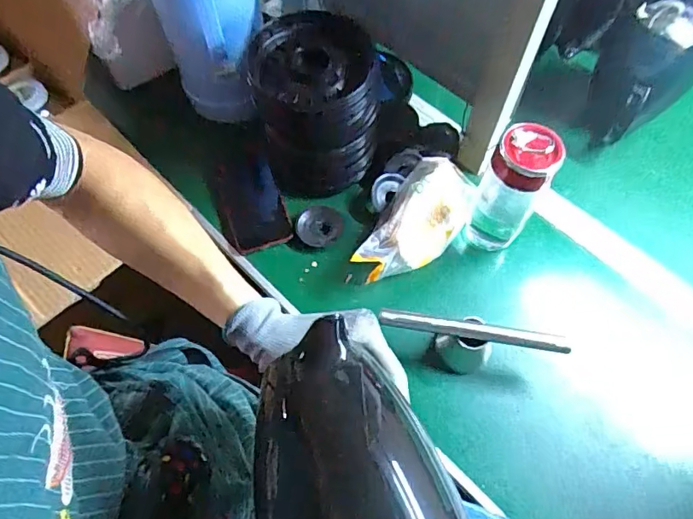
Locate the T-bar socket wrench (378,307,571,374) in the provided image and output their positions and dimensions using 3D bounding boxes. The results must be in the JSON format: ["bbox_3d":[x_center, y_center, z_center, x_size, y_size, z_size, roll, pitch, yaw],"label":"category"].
[{"bbox_3d":[0.137,0.093,0.555,0.201,0.074,0.046,3,62,1],"label":"T-bar socket wrench"}]

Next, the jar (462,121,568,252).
[{"bbox_3d":[0.188,-0.076,0.581,0.068,0.173,0.055,25,64,12],"label":"jar"}]

